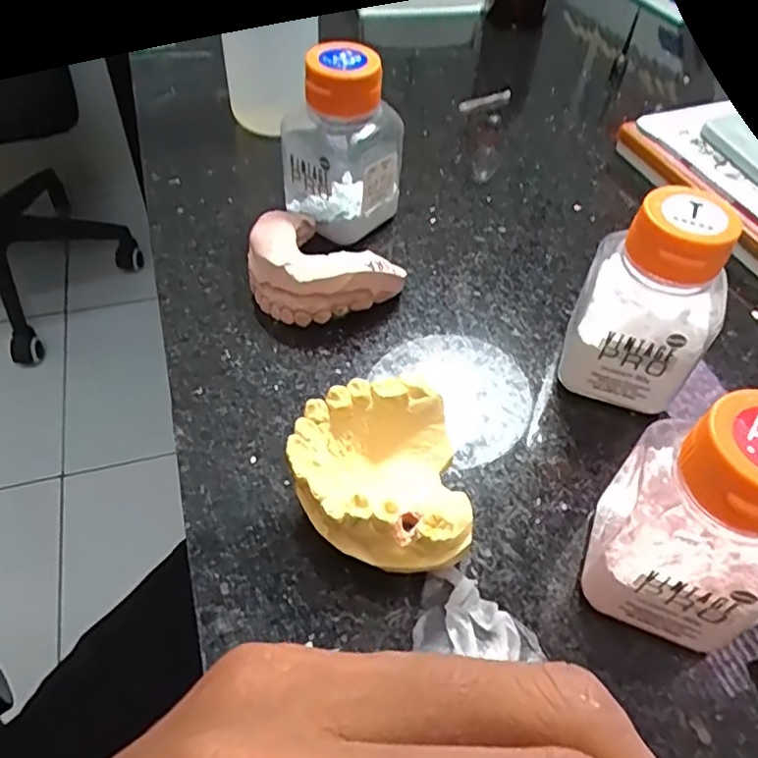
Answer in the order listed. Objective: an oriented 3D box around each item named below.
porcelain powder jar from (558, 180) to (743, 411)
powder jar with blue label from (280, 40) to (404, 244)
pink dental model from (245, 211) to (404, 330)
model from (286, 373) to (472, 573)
[{"bbox_3d":[0.090,-0.022,0.211,0.042,0.073,0.033,26,54,17],"label":"porcelain powder jar"},{"bbox_3d":[-0.015,-0.097,0.262,0.036,0.072,0.041,38,58,23],"label":"powder jar with blue label"},{"bbox_3d":[-0.026,-0.044,0.251,0.060,0.024,0.044,29,54,19],"label":"pink dental model"},{"bbox_3d":[-0.001,0.031,0.189,0.048,0.031,0.055,-1,51,-5],"label":"model"}]

